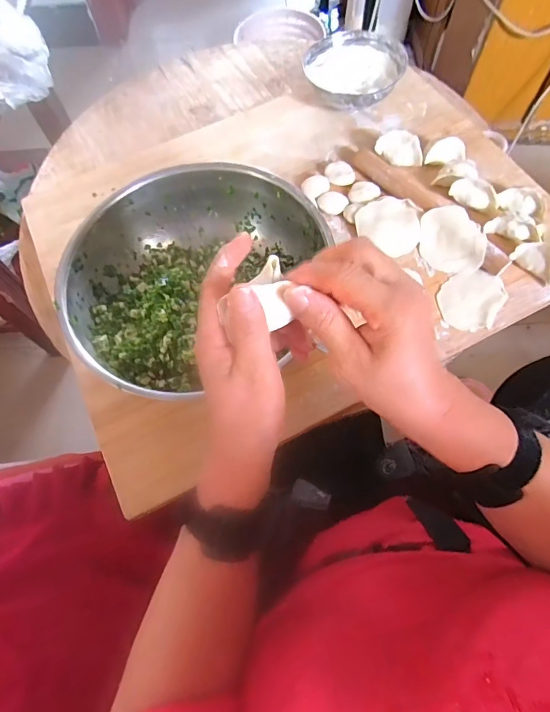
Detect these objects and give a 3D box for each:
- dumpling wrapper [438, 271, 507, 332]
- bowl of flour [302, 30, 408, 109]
[{"bbox_3d":[0.230,-0.067,0.498,0.066,0.006,0.083,30,72,13],"label":"dumpling wrapper"},{"bbox_3d":[0.113,-0.417,0.630,0.144,0.052,0.132,-1,68,2],"label":"bowl of flour"}]

